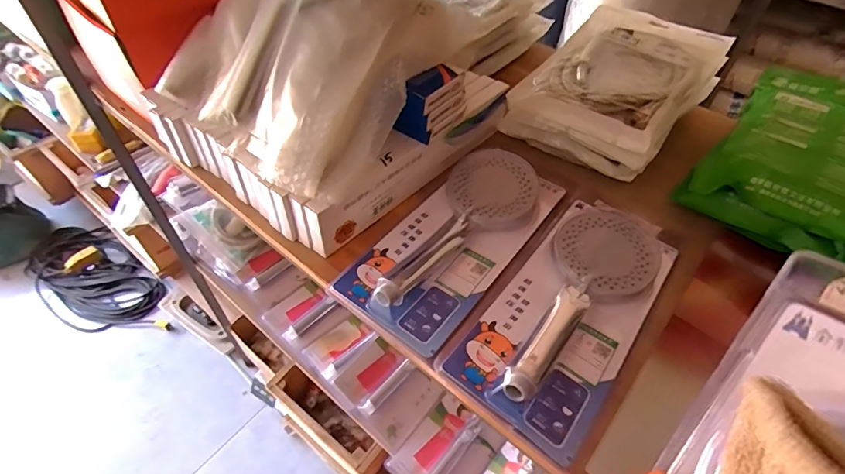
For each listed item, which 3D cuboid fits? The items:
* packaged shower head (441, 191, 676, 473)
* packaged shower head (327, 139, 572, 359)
[{"bbox_3d":[0.148,0.056,0.435,0.133,0.038,0.280,32,57,23],"label":"packaged shower head"},{"bbox_3d":[0.039,-0.009,0.497,0.133,0.040,0.277,30,56,22],"label":"packaged shower head"}]

